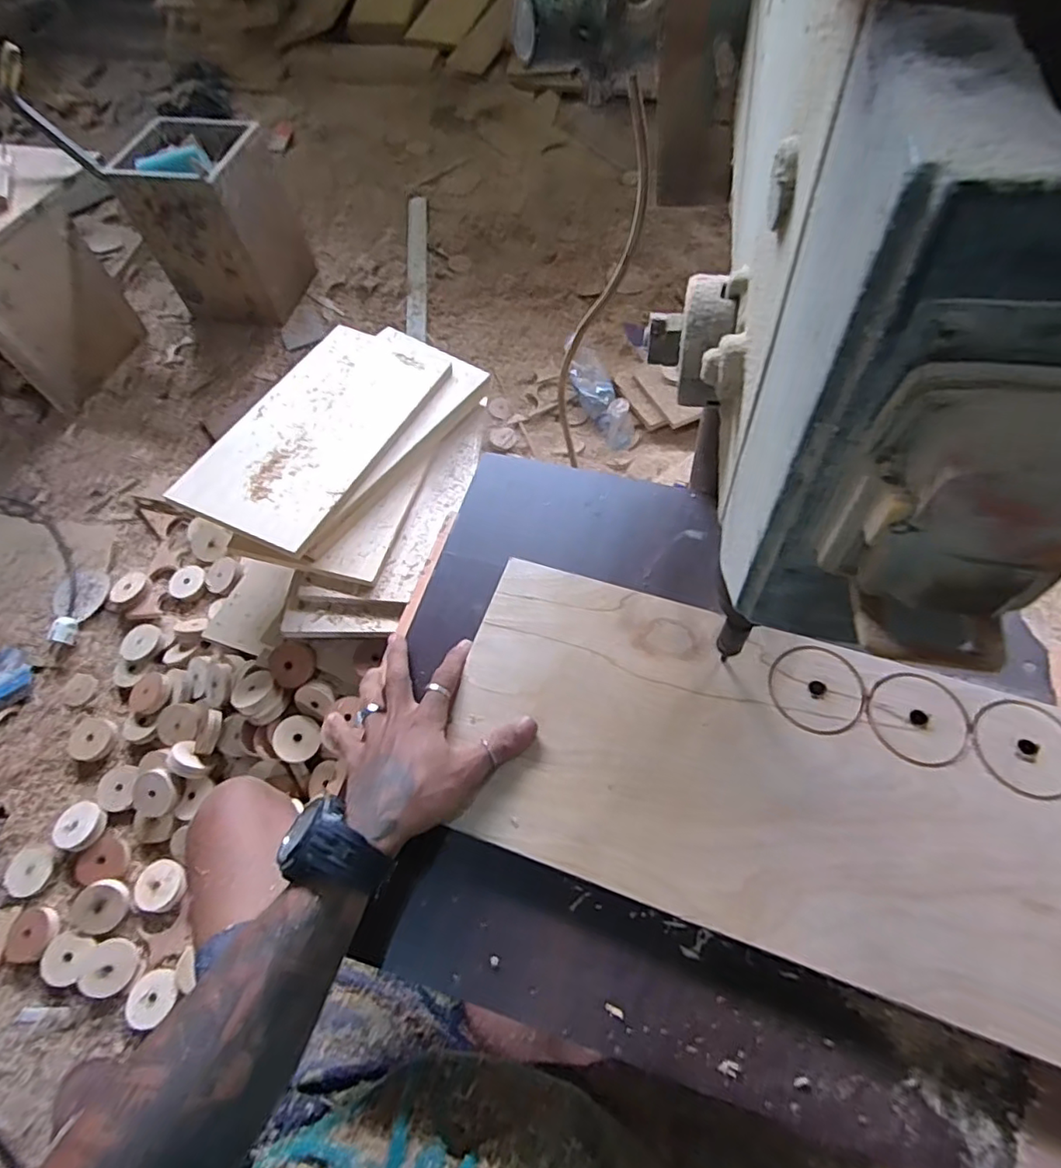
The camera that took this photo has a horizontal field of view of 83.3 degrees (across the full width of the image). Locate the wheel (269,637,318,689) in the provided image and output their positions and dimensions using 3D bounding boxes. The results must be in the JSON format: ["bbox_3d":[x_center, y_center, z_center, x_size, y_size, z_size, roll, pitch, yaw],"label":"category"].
[{"bbox_3d":[-0.334,0.109,0.833,0.066,0.017,0.063,-2,62,3],"label":"wheel"}]

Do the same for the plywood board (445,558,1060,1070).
[{"bbox_3d":[0.180,0.135,0.408,0.486,0.012,0.217,18,65,14],"label":"plywood board"}]

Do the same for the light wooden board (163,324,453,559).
[{"bbox_3d":[-0.308,-0.240,0.890,0.223,0.016,0.423,21,57,11],"label":"light wooden board"}]

